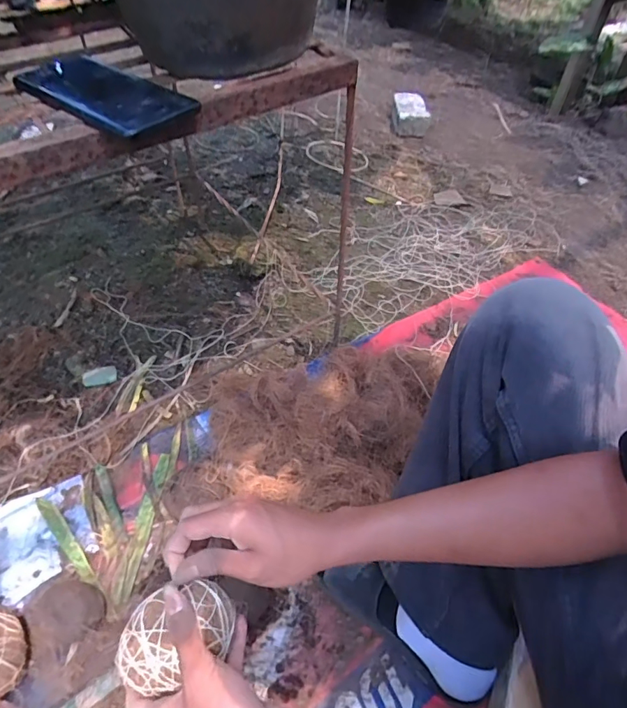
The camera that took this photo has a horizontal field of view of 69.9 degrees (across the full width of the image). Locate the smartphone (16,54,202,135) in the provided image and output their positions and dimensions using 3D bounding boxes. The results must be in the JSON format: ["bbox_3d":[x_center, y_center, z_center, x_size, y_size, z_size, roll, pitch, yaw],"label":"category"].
[{"bbox_3d":[-0.171,-0.218,0.371,0.157,0.012,0.079,34,56,25],"label":"smartphone"}]

